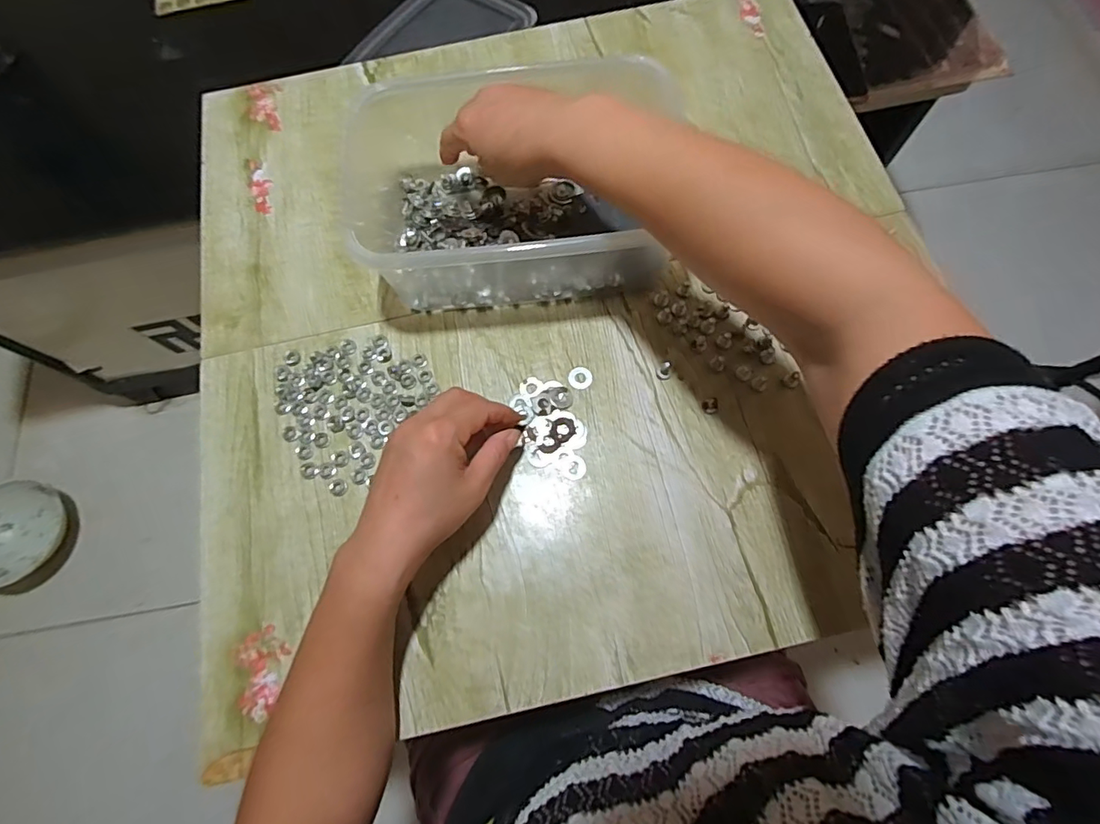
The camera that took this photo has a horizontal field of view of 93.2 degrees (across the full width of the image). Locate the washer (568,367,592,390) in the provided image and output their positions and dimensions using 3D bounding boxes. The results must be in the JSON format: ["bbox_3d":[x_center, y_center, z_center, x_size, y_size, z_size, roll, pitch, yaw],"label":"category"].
[{"bbox_3d":[0.024,-0.027,0.408,0.018,0.004,0.018,-1,71,2],"label":"washer"}]

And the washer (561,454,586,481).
[{"bbox_3d":[0.017,0.041,0.382,0.018,0.004,0.019,-1,71,2],"label":"washer"}]

